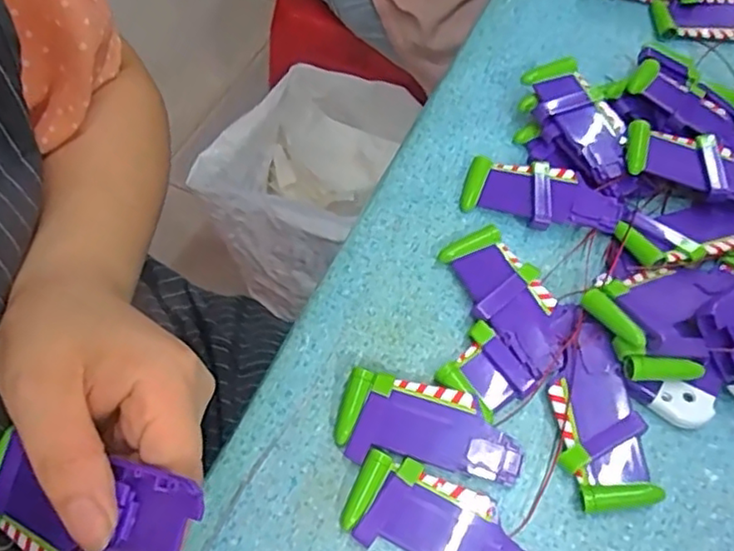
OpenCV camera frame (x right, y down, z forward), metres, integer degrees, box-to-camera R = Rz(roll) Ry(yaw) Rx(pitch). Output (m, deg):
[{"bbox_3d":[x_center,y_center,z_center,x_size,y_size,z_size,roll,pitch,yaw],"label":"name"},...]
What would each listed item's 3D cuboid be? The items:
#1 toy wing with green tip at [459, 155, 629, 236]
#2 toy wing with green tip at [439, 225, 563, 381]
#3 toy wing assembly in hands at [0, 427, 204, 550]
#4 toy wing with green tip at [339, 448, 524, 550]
[{"bbox_3d":[0.103,-0.048,0.380,0.091,0.009,0.038,15,75,22],"label":"toy wing with green tip"},{"bbox_3d":[0.078,0.013,0.350,0.040,0.012,0.091,-22,63,-13],"label":"toy wing with green tip"},{"bbox_3d":[-0.104,0.089,0.232,0.117,0.020,0.044,3,56,35],"label":"toy wing assembly in hands"},{"bbox_3d":[0.035,0.115,0.294,0.089,0.011,0.039,21,62,11],"label":"toy wing with green tip"}]

